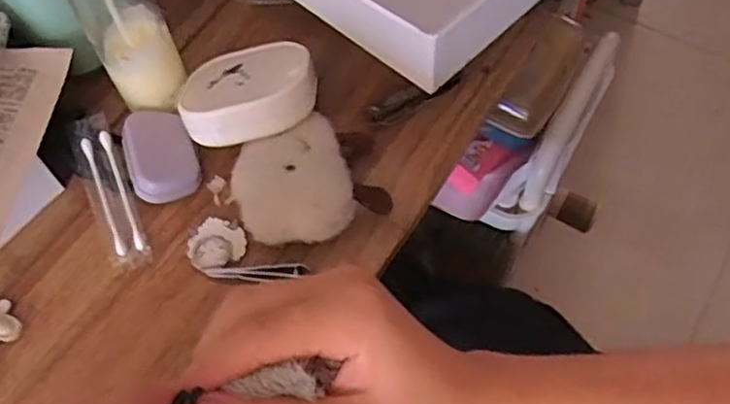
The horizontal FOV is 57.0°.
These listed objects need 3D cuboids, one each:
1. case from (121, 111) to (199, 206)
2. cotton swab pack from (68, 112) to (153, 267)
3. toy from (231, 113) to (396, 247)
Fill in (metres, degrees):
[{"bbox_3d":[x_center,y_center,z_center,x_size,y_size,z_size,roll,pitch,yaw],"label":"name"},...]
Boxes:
[{"bbox_3d":[-0.122,-0.029,0.402,0.040,0.017,0.057,-19,61,-8],"label":"case"},{"bbox_3d":[-0.150,-0.007,0.394,0.026,0.008,0.094,-21,79,-9],"label":"cotton swab pack"},{"bbox_3d":[-0.031,-0.011,0.379,0.083,0.031,0.071,-18,61,-7],"label":"toy"}]

